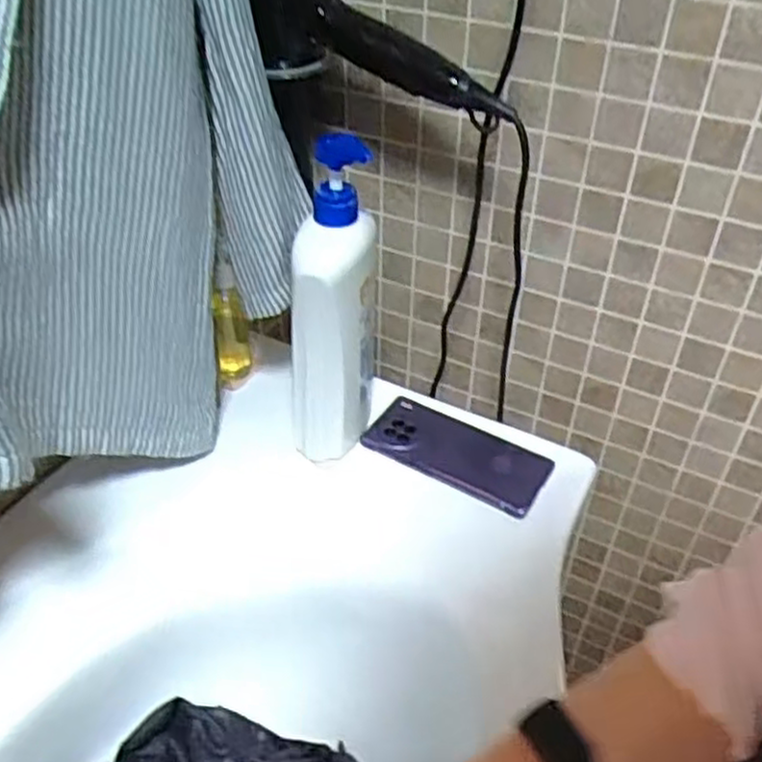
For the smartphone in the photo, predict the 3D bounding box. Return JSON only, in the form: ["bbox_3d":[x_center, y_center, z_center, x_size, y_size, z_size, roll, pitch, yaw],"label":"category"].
[{"bbox_3d":[0.070,0.063,0.695,0.162,0.013,0.075,23,45,23],"label":"smartphone"}]

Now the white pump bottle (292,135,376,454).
[{"bbox_3d":[-0.039,-0.056,0.623,0.063,0.264,0.069,7,41,6],"label":"white pump bottle"}]

